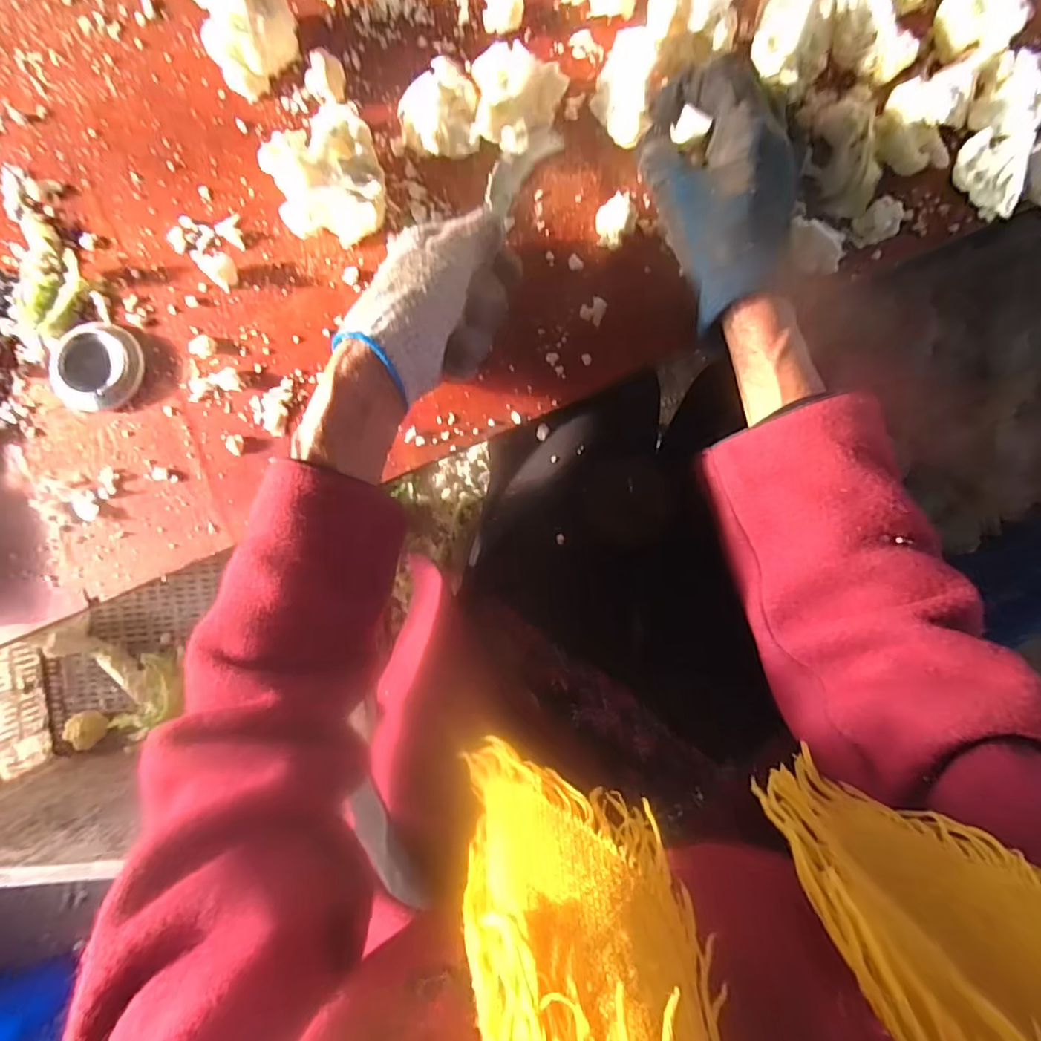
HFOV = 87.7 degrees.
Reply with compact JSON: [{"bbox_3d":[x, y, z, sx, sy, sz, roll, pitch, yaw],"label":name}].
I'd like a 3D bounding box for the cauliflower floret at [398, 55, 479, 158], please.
[{"bbox_3d":[-0.054,-0.273,0.365,0.050,0.035,0.053,-2,90,2],"label":"cauliflower floret"}]

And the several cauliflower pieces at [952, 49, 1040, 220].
[{"bbox_3d":[0.326,-0.253,0.353,0.079,0.037,0.094,-9,90,2],"label":"several cauliflower pieces"}]

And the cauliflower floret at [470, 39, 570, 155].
[{"bbox_3d":[-0.002,-0.271,0.359,0.058,0.042,0.050,6,90,2],"label":"cauliflower floret"}]

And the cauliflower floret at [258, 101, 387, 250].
[{"bbox_3d":[-0.129,-0.228,0.365,0.073,0.039,0.081,-19,89,2],"label":"cauliflower floret"}]

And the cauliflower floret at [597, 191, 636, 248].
[{"bbox_3d":[0.065,-0.204,0.367,0.025,0.020,0.032,14,91,2],"label":"cauliflower floret"}]

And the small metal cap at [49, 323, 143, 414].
[{"bbox_3d":[-0.302,-0.109,0.383,0.064,0.011,0.060,0,90,2],"label":"small metal cap"}]

